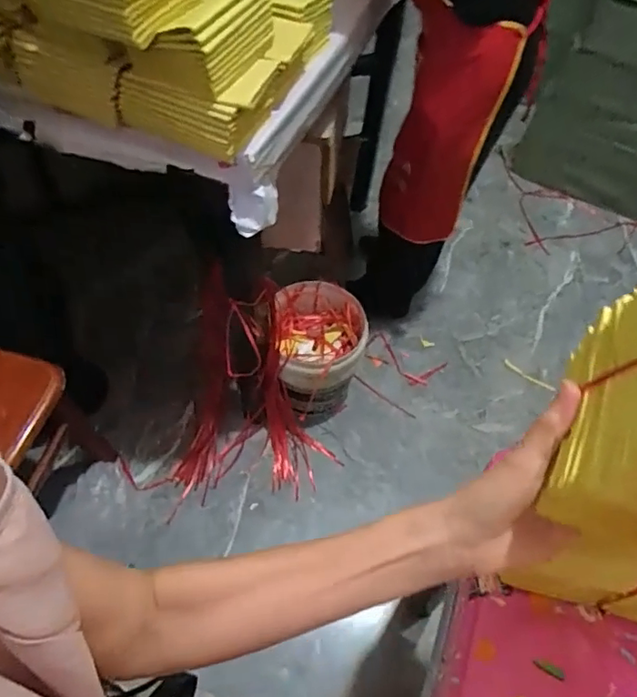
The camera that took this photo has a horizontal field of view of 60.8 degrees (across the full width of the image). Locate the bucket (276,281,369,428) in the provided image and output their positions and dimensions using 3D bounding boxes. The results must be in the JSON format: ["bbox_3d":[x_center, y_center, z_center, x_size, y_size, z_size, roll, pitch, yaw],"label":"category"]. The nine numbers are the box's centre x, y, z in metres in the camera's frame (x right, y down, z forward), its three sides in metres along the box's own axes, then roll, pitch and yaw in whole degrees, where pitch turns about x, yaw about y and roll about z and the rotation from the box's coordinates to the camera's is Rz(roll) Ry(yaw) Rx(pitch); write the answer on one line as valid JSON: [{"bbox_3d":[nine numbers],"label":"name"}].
[{"bbox_3d":[0.001,0.024,1.383,0.212,0.279,0.250,-1,56,-5],"label":"bucket"}]

